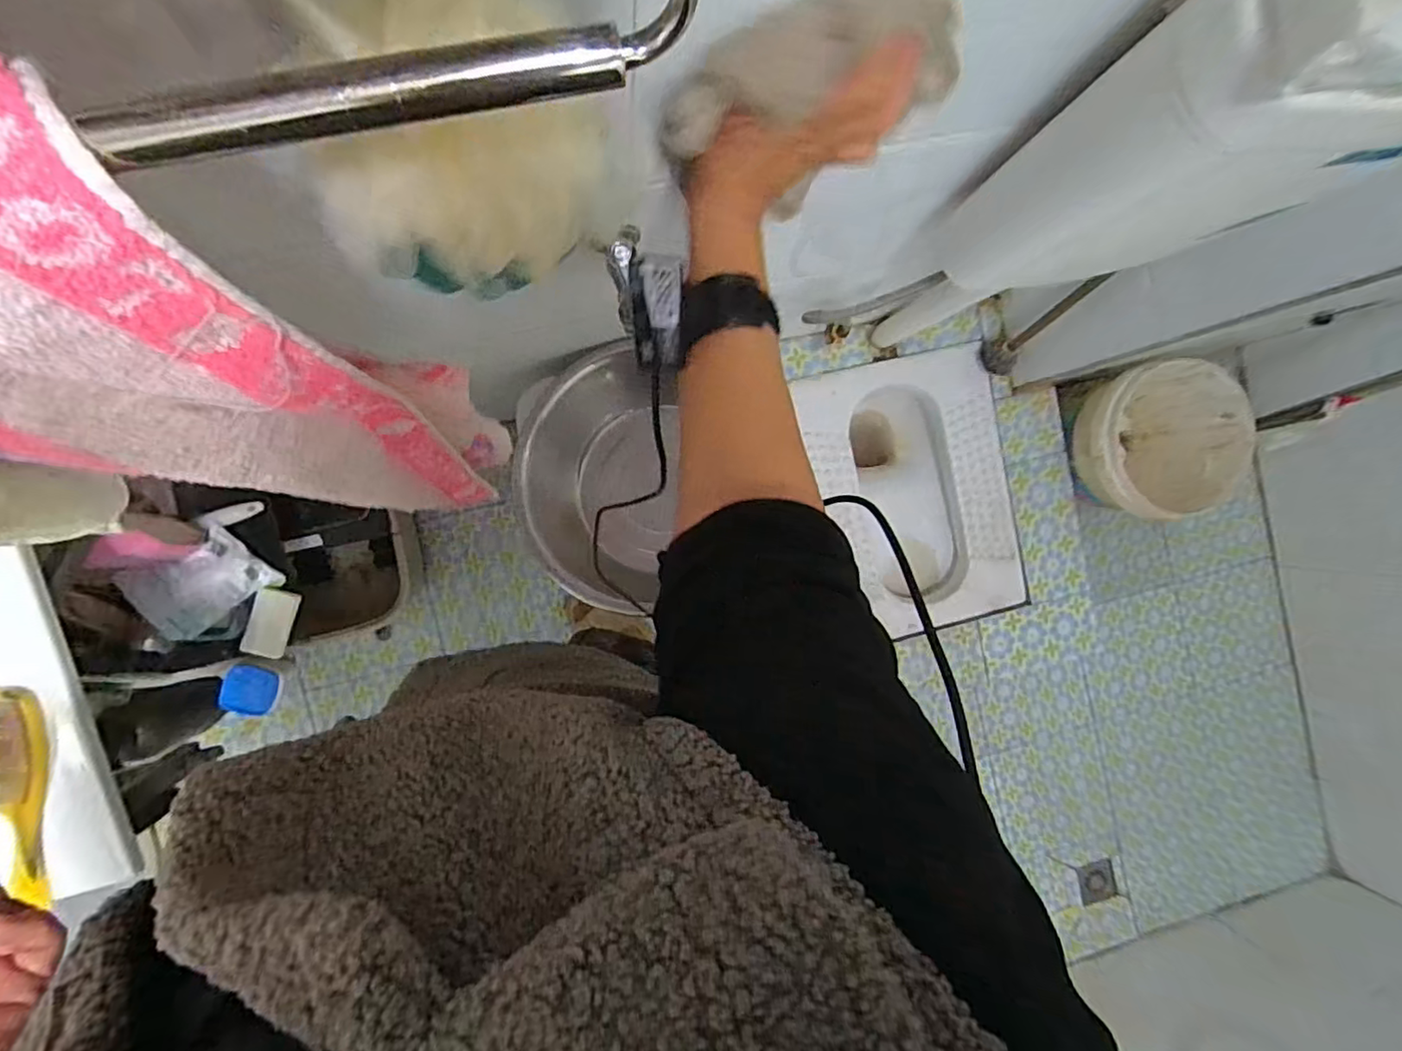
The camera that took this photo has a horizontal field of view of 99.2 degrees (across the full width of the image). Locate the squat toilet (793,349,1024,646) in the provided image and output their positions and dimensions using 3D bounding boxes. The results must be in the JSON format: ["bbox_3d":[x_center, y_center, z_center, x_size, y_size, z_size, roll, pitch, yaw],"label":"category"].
[{"bbox_3d":[0.416,-0.062,1.248,0.386,0.192,0.537,-15,94,-7],"label":"squat toilet"}]

